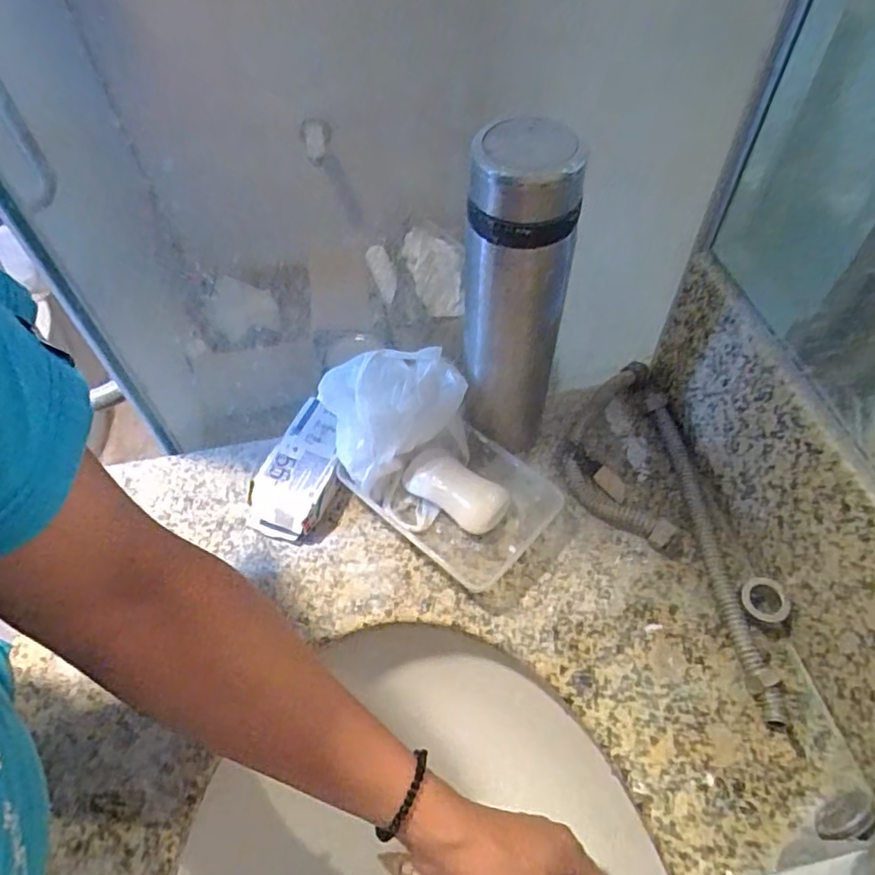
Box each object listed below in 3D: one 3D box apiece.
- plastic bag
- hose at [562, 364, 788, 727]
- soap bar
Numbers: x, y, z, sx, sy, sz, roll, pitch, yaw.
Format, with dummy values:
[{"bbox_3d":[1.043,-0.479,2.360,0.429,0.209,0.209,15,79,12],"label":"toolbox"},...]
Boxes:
[{"bbox_3d":[-0.040,-0.024,0.514,0.112,0.087,0.079,-27,58,-17],"label":"plastic bag"},{"bbox_3d":[0.181,0.068,0.507,0.114,0.023,0.323,-8,54,-3],"label":"hose"},{"bbox_3d":[0.016,0.048,0.522,0.091,0.027,0.049,32,62,23],"label":"soap bar"}]

